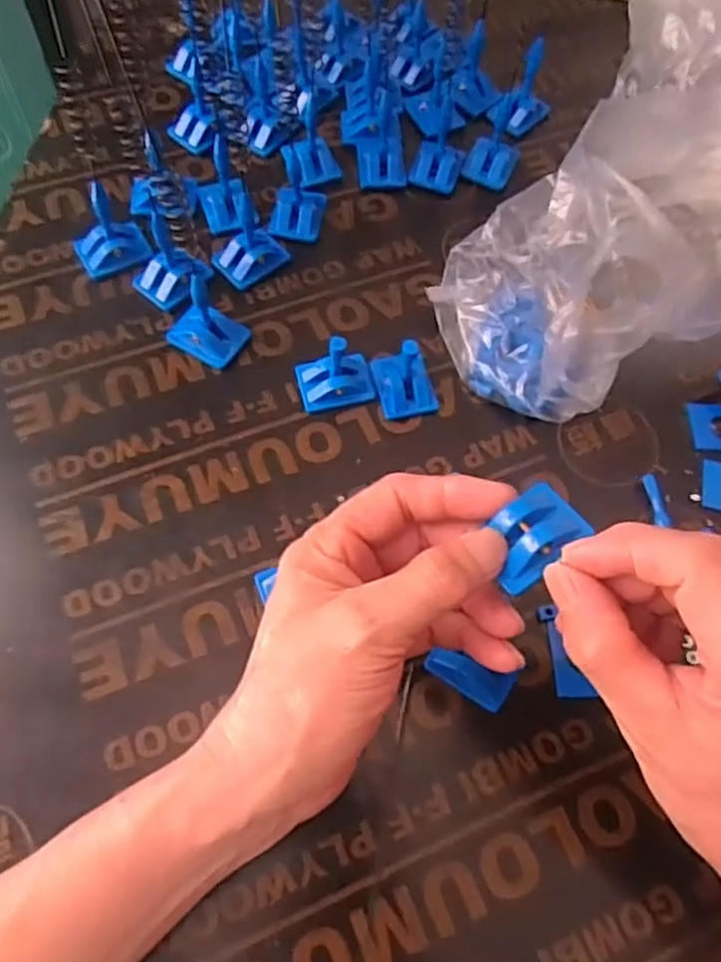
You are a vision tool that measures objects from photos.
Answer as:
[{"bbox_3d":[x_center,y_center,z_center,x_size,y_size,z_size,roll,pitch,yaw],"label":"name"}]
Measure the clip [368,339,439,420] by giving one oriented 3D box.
[{"bbox_3d":[0.028,-0.067,0.430,0.034,0.041,0.041,-11,65,-8],"label":"clip"}]

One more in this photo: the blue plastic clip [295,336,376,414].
[{"bbox_3d":[-0.015,-0.069,0.429,0.045,0.042,0.032,-13,65,-9],"label":"blue plastic clip"}]

